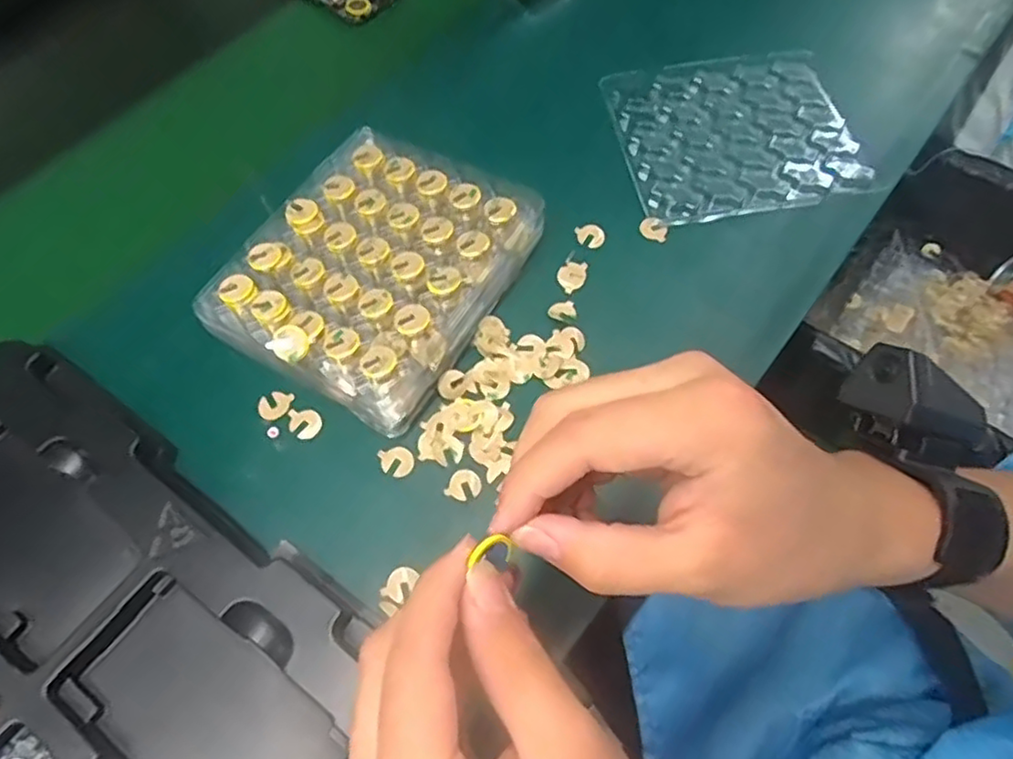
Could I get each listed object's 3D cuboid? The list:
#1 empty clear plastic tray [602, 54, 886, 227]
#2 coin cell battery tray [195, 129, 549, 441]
[{"bbox_3d":[0.165,-0.180,0.483,0.162,0.011,0.139,-10,63,-5],"label":"empty clear plastic tray"},{"bbox_3d":[-0.079,-0.070,0.414,0.147,0.040,0.177,28,66,14],"label":"coin cell battery tray"}]

